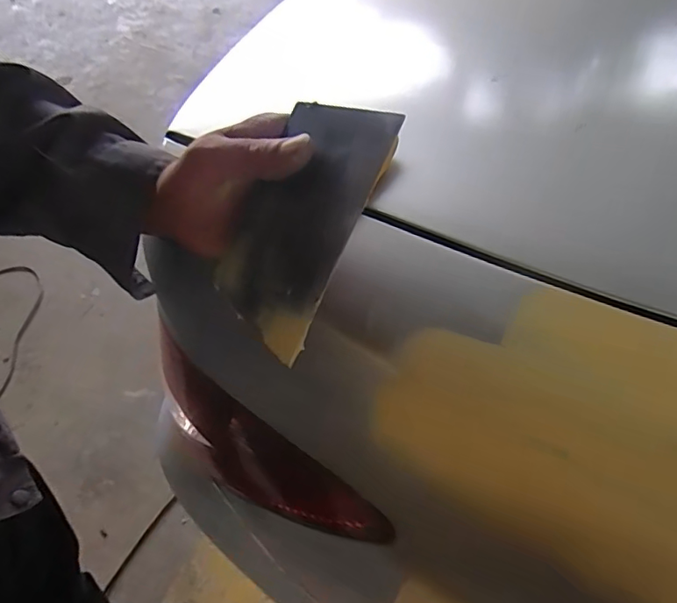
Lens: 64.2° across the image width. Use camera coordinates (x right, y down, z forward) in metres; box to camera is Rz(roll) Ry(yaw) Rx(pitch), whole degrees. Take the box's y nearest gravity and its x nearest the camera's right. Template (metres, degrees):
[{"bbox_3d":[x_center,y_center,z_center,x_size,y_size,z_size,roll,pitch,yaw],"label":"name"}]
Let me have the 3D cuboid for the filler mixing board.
[{"bbox_3d":[-0.022,-0.043,0.282,0.074,0.004,0.129,22,83,34],"label":"filler mixing board"}]

